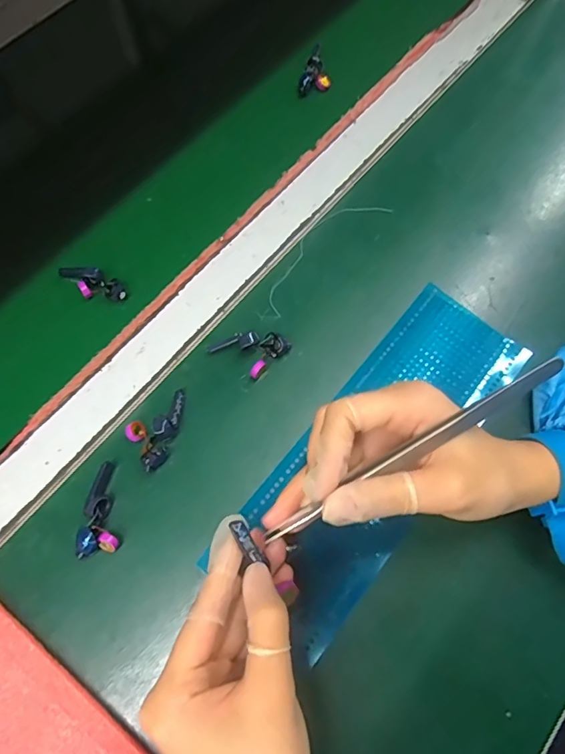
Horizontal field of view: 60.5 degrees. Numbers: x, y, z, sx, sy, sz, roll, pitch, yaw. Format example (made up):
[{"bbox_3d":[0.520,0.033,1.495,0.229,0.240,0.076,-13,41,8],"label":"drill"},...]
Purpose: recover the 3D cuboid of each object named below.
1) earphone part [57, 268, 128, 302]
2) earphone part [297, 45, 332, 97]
[{"bbox_3d":[-0.134,-0.067,0.345,0.047,0.008,0.020,21,69,-6],"label":"earphone part"},{"bbox_3d":[0.032,-0.264,0.421,0.024,0.015,0.044,19,69,6],"label":"earphone part"}]

